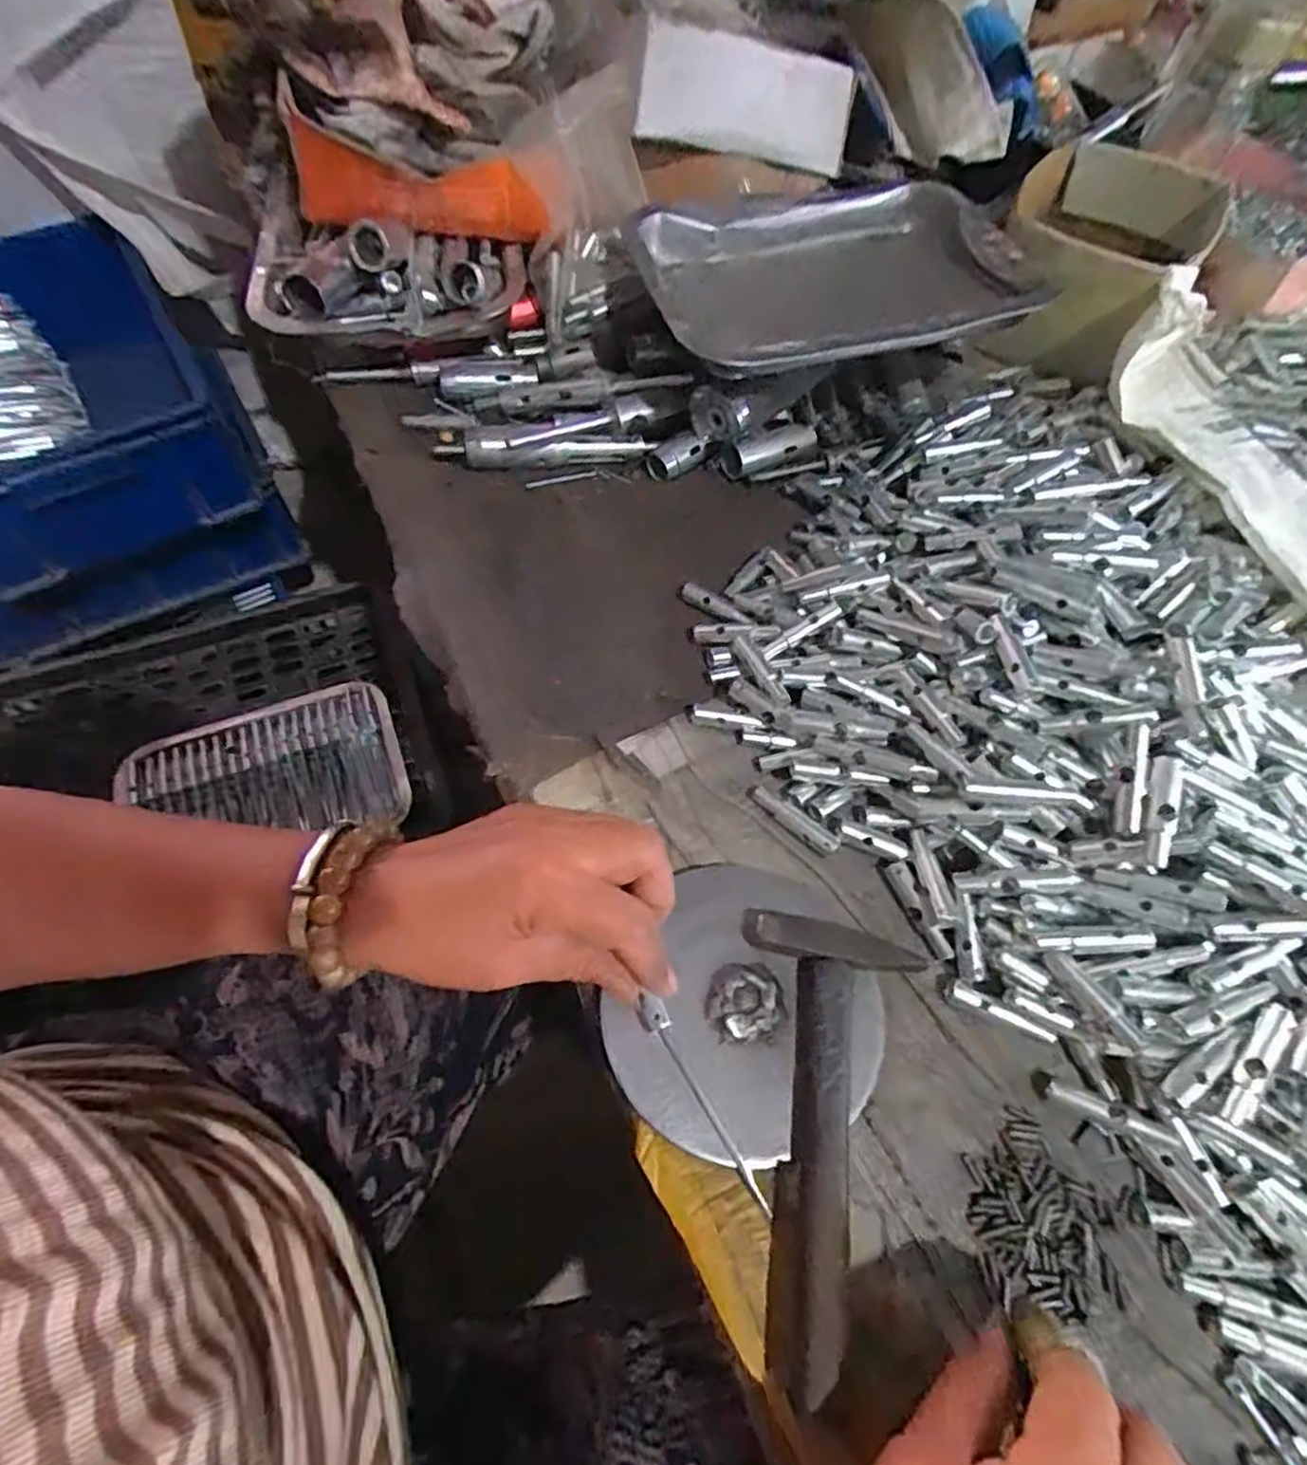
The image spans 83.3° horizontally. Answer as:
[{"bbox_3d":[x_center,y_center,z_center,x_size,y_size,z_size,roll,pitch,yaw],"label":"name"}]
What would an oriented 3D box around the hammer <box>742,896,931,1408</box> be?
[{"bbox_3d":[0.062,0.165,0.310,0.074,0.027,0.168,14,61,5],"label":"hammer"}]

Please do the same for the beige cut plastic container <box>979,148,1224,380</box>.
[{"bbox_3d":[0.338,-0.367,0.571,0.126,0.082,0.203,38,66,17],"label":"beige cut plastic container"}]

